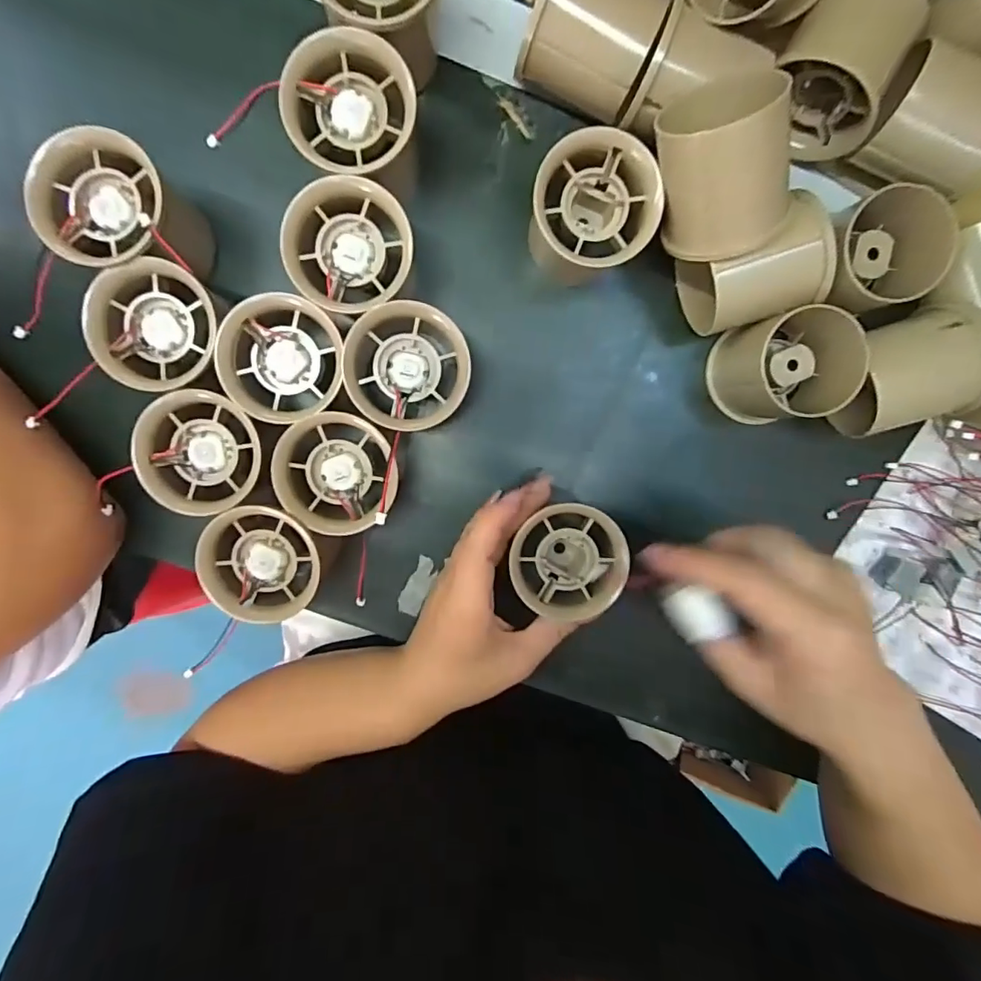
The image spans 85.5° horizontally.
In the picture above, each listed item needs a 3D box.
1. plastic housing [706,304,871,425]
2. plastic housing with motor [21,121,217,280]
[{"bbox_3d":[0.147,-0.062,0.269,0.055,0.053,0.054,0,96,-2],"label":"plastic housing"},{"bbox_3d":[-0.166,-0.125,0.243,0.054,0.051,0.054,0,96,-2],"label":"plastic housing with motor"}]

